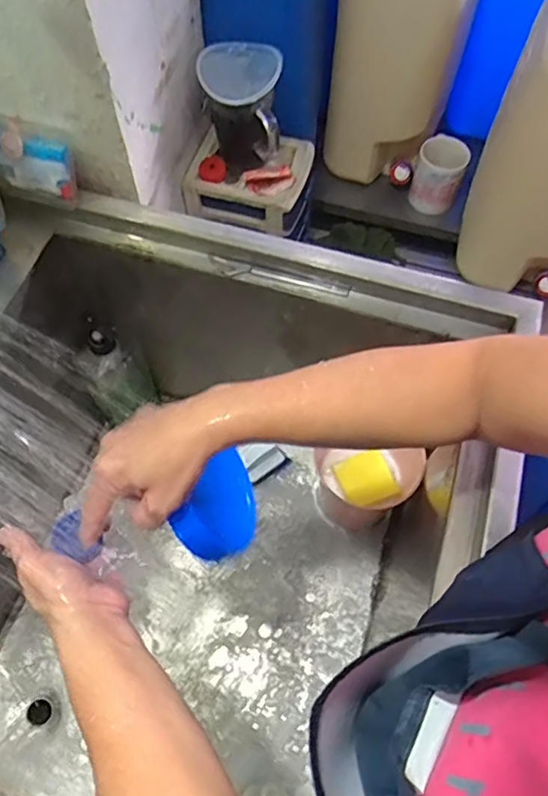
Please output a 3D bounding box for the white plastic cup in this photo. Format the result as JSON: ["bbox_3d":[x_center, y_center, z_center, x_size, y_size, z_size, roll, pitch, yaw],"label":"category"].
[{"bbox_3d":[0.276,-0.374,0.973,0.078,0.107,0.074,0,63,-1],"label":"white plastic cup"}]

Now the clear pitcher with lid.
[{"bbox_3d":[-0.043,-0.376,0.775,0.106,0.140,0.116,4,63,1],"label":"clear pitcher with lid"}]

